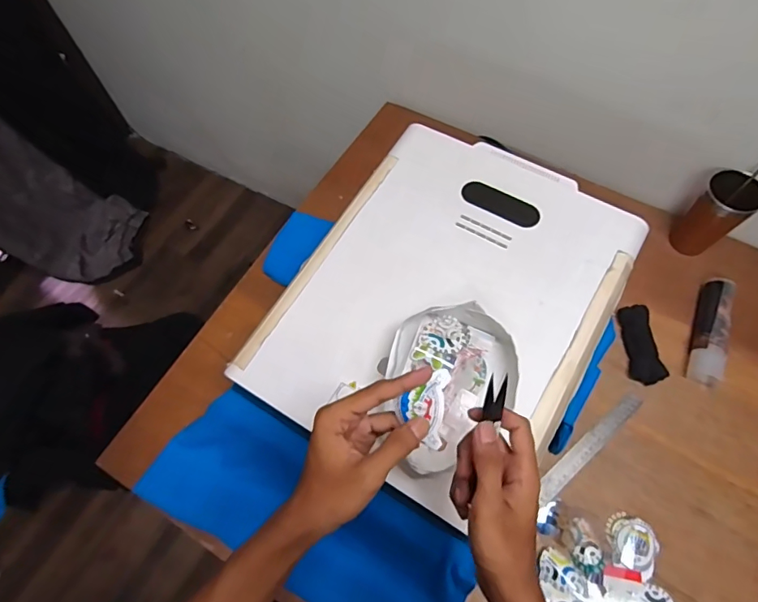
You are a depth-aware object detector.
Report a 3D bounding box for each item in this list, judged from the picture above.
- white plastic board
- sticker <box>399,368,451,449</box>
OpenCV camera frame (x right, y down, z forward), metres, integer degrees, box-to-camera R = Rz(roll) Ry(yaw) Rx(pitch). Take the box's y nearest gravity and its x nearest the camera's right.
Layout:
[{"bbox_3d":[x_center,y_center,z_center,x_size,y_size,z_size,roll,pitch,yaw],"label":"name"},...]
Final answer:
[{"bbox_3d":[0.097,-0.012,0.657,0.392,0.019,0.502,29,73,15],"label":"white plastic board"},{"bbox_3d":[0.036,0.087,0.390,0.037,0.006,0.064,8,92,14],"label":"sticker"}]

